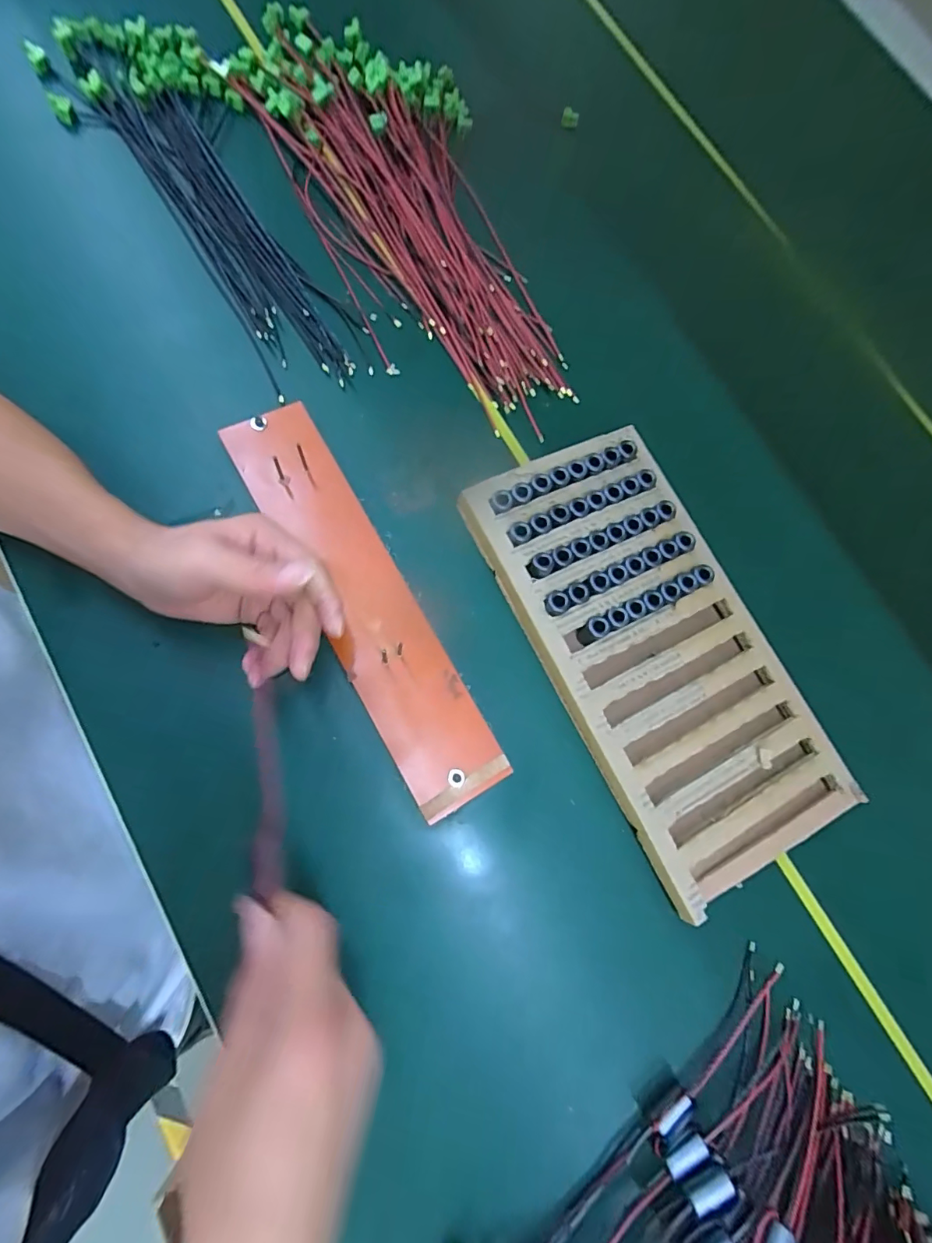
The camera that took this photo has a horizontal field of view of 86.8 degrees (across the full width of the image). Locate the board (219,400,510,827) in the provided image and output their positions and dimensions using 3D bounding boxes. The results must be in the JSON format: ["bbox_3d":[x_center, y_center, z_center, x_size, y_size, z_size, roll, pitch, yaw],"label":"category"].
[{"bbox_3d":[-0.082,-0.019,0.381,0.072,0.009,0.340,-28,81,-12],"label":"board"}]

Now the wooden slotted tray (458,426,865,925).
[{"bbox_3d":[0.151,0.020,0.389,0.171,0.022,0.351,-25,83,-13],"label":"wooden slotted tray"}]

